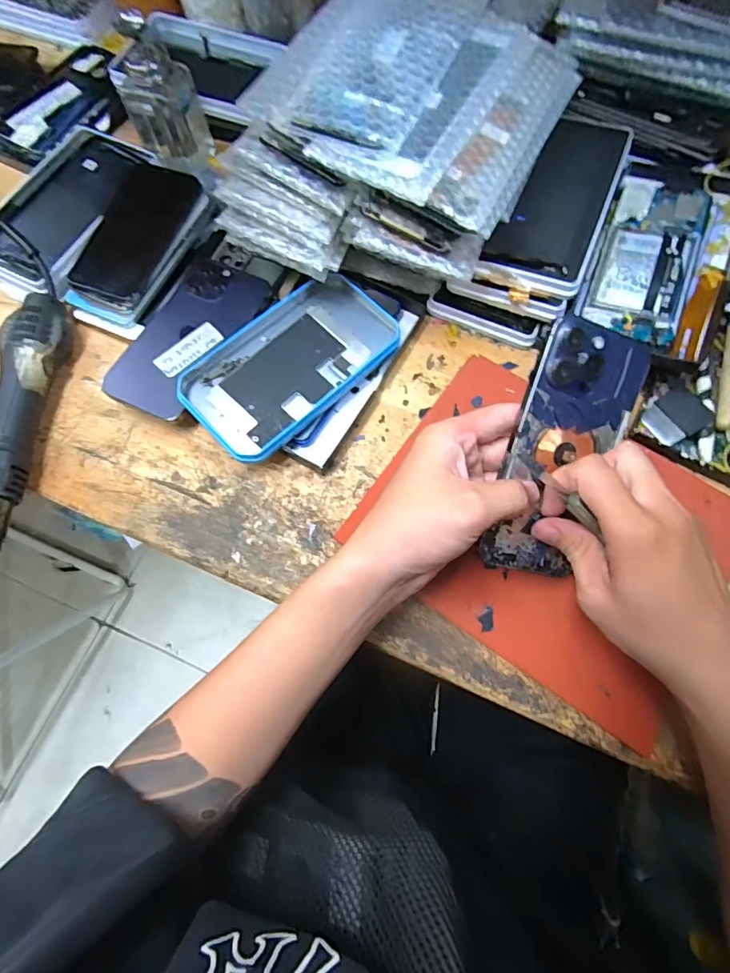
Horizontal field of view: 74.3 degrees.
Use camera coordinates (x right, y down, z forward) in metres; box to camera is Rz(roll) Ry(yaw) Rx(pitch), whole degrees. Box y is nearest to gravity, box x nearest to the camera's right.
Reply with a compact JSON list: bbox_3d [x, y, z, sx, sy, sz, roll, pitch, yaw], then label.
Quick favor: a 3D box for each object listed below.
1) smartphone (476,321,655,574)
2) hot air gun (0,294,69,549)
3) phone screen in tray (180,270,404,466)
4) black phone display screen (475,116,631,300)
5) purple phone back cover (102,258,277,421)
[{"bbox_3d":[0.126,-0.019,0.304,0.074,0.007,0.158,13,100,-17],"label":"smartphone"},{"bbox_3d":[-0.284,-0.052,0.388,0.047,0.037,0.231,2,71,2],"label":"hot air gun"},{"bbox_3d":[-0.062,-0.103,0.395,0.173,0.009,0.103,-42,78,-15],"label":"phone screen in tray"},{"bbox_3d":[0.163,-0.242,0.406,0.078,0.016,0.181,22,73,9],"label":"black phone display screen"},{"bbox_3d":[-0.150,-0.131,0.412,0.075,0.007,0.156,28,70,1],"label":"purple phone back cover"}]

